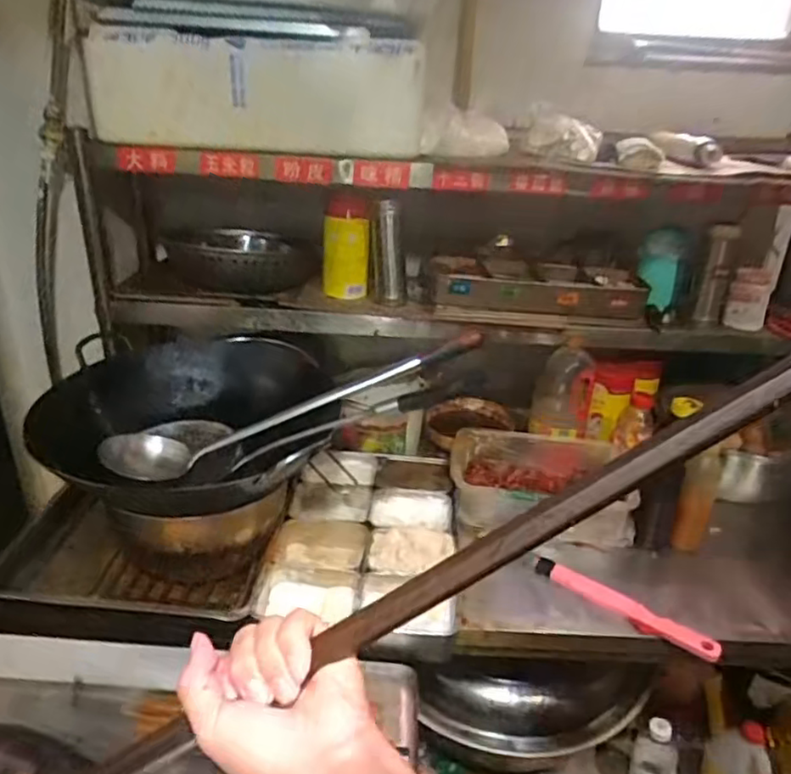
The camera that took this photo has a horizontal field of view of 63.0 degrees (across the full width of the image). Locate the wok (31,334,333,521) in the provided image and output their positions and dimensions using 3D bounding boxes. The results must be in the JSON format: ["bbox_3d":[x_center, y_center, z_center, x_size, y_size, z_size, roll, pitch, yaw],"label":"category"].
[{"bbox_3d":[-0.304,0.066,0.937,0.389,0.125,0.377,0,25,-5],"label":"wok"}]

